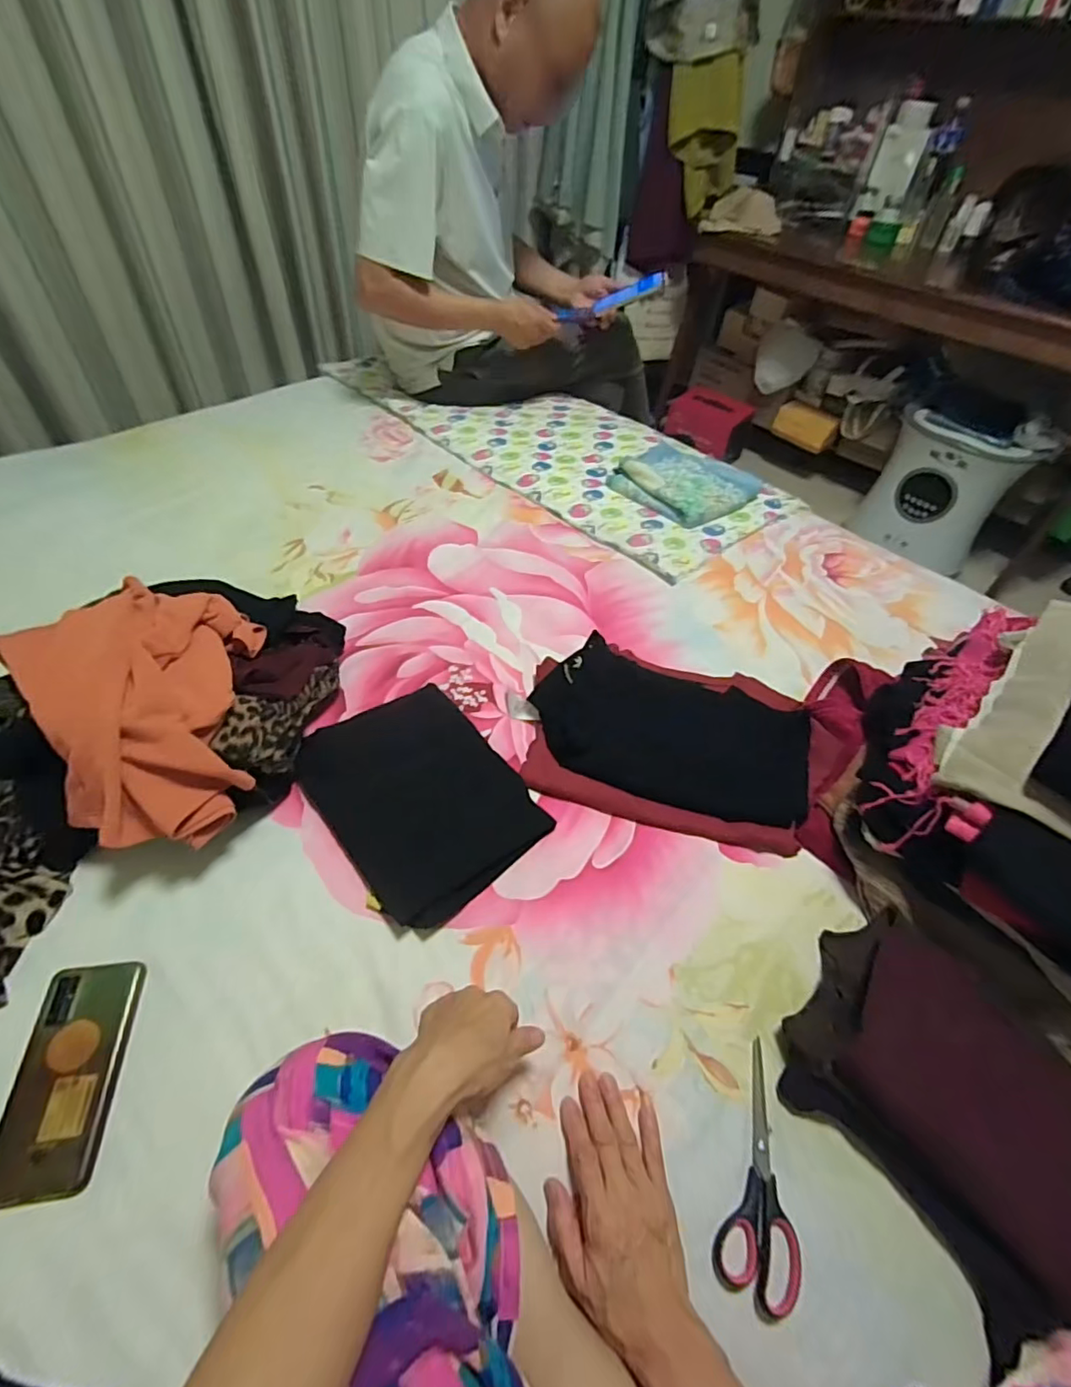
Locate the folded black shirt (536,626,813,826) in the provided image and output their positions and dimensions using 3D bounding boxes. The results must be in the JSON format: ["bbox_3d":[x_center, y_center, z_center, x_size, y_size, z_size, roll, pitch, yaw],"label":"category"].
[{"bbox_3d":[0.170,0.037,0.704,0.323,0.051,0.190,18,51,11],"label":"folded black shirt"}]

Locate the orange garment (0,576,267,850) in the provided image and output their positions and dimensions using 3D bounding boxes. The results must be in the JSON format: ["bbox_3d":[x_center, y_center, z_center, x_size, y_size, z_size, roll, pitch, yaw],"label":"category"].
[{"bbox_3d":[-0.399,0.009,0.569,0.198,0.096,0.270,-7,51,-10],"label":"orange garment"}]

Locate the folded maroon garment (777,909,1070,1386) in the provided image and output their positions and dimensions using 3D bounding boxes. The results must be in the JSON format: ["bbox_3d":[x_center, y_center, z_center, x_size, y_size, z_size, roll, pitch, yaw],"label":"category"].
[{"bbox_3d":[0.360,0.348,0.476,0.200,0.075,0.275,-36,61,-29],"label":"folded maroon garment"}]

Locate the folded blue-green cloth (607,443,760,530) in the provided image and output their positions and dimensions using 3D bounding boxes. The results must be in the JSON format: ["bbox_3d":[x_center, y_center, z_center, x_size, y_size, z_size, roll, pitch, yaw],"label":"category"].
[{"bbox_3d":[0.289,-0.408,1.081,0.225,0.044,0.218,-30,58,-26],"label":"folded blue-green cloth"}]

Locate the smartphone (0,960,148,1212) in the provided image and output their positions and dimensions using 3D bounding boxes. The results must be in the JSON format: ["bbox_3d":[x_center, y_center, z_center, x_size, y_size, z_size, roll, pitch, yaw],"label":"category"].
[{"bbox_3d":[-0.380,0.309,0.463,0.075,0.012,0.160,-6,50,-9],"label":"smartphone"}]

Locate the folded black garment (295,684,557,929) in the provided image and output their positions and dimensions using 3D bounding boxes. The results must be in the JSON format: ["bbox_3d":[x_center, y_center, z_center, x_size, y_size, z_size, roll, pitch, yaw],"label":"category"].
[{"bbox_3d":[-0.132,0.108,0.649,0.201,0.019,0.274,-32,59,-27],"label":"folded black garment"}]

